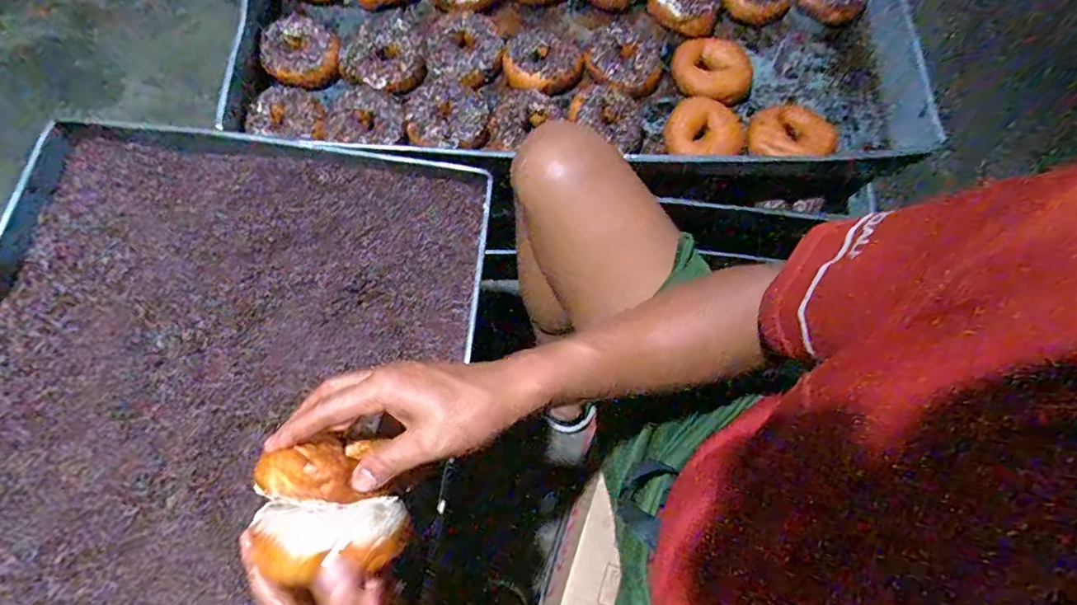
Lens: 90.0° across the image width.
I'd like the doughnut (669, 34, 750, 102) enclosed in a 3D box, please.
[{"bbox_3d":[0.225,-0.304,0.692,0.106,0.036,0.096,14,71,2],"label":"doughnut"}]

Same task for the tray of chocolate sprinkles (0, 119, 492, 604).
[{"bbox_3d":[-0.303,0.054,0.495,0.459,0.044,0.484,8,71,0],"label":"tray of chocolate sprinkles"}]

